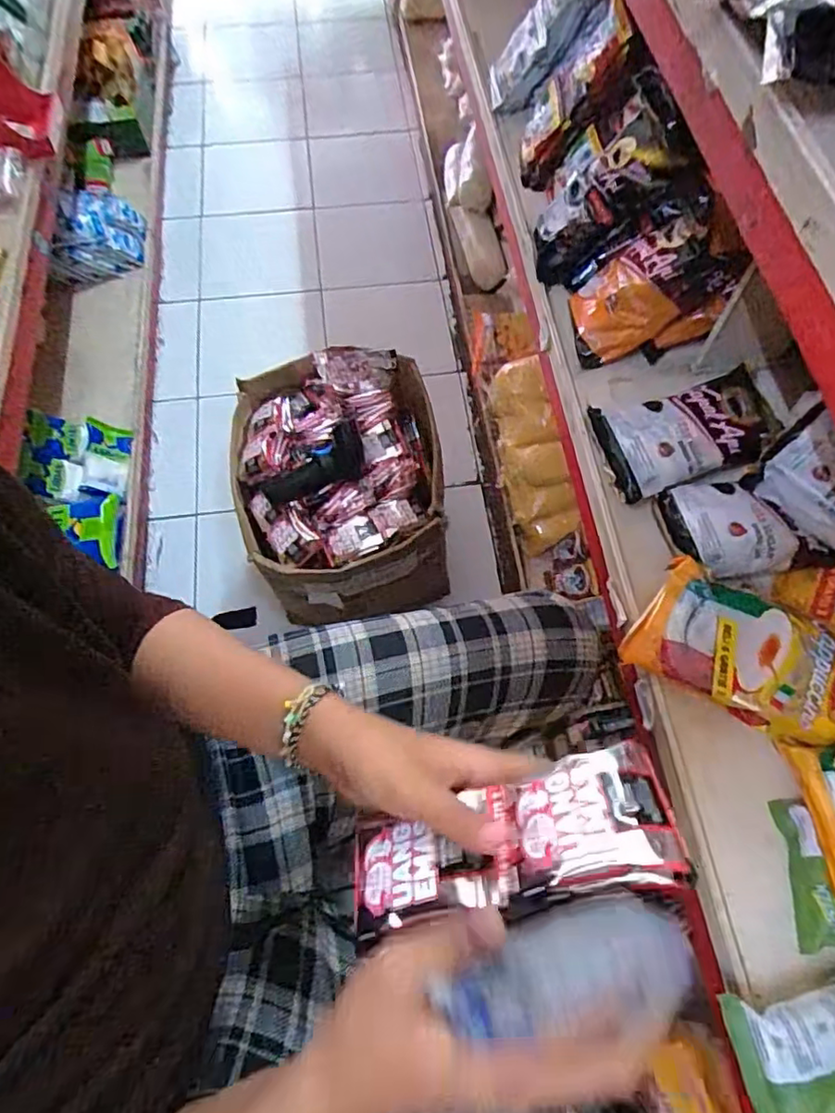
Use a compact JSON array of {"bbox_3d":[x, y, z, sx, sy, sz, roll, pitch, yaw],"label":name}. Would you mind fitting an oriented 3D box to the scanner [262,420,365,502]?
[{"bbox_3d":[-0.151,-0.124,0.890,0.169,0.054,0.071,-27,68,13],"label":"scanner"}]

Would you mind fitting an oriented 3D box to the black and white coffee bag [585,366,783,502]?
[{"bbox_3d":[0.310,-0.146,0.684,0.200,0.039,0.116,-18,68,-8],"label":"black and white coffee bag"}]

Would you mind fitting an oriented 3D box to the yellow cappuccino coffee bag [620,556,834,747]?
[{"bbox_3d":[0.335,0.103,0.580,0.237,0.050,0.120,29,93,17],"label":"yellow cappuccino coffee bag"}]

